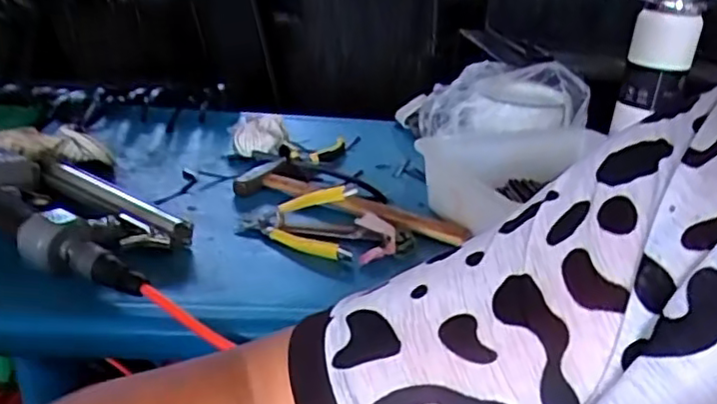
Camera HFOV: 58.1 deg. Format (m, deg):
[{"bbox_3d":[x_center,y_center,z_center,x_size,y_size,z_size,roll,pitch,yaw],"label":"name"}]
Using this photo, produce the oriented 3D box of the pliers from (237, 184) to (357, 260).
[{"bbox_3d":[-0.064,0.015,0.679,0.117,0.033,0.115,5,21,1],"label":"pliers"}]

